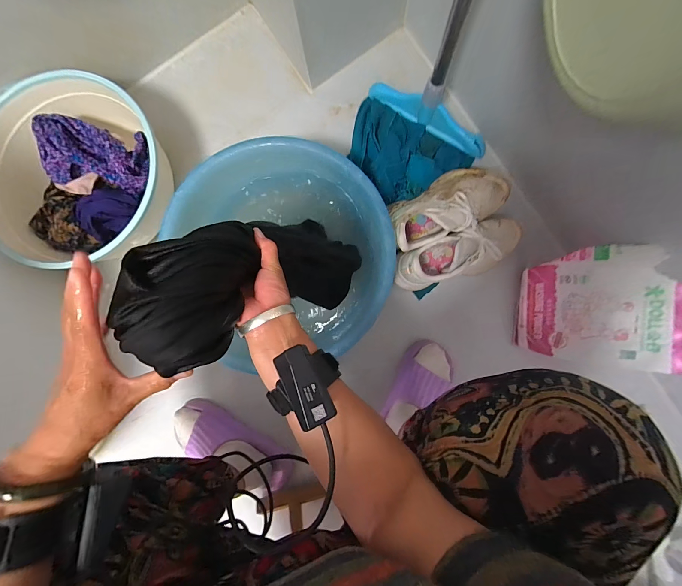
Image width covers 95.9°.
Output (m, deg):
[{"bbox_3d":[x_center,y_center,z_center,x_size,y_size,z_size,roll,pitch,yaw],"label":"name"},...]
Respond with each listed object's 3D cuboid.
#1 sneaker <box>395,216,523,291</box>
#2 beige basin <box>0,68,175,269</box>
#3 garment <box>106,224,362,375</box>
[{"bbox_3d":[0.226,-0.071,0.572,0.251,0.082,0.089,-22,88,3],"label":"sneaker"},{"bbox_3d":[-0.507,-0.231,0.610,0.354,0.111,0.347,-15,88,3],"label":"beige basin"},{"bbox_3d":[-0.083,-0.020,0.394,0.068,0.353,0.125,-25,87,30],"label":"garment"}]

